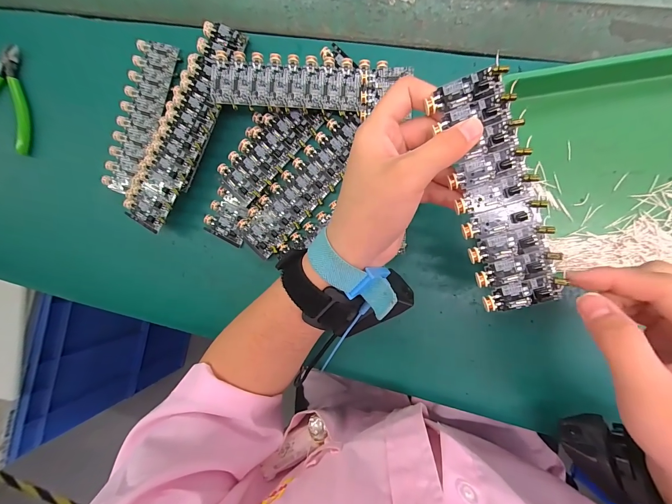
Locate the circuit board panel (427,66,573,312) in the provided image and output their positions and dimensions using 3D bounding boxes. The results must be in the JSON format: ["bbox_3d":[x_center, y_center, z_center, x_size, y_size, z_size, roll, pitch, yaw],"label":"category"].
[{"bbox_3d":[0.094,-0.034,0.178,0.044,0.008,0.137,-15,94,9],"label":"circuit board panel"}]

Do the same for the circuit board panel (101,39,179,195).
[{"bbox_3d":[-0.195,-0.134,0.299,0.046,0.011,0.149,17,93,9],"label":"circuit board panel"}]

